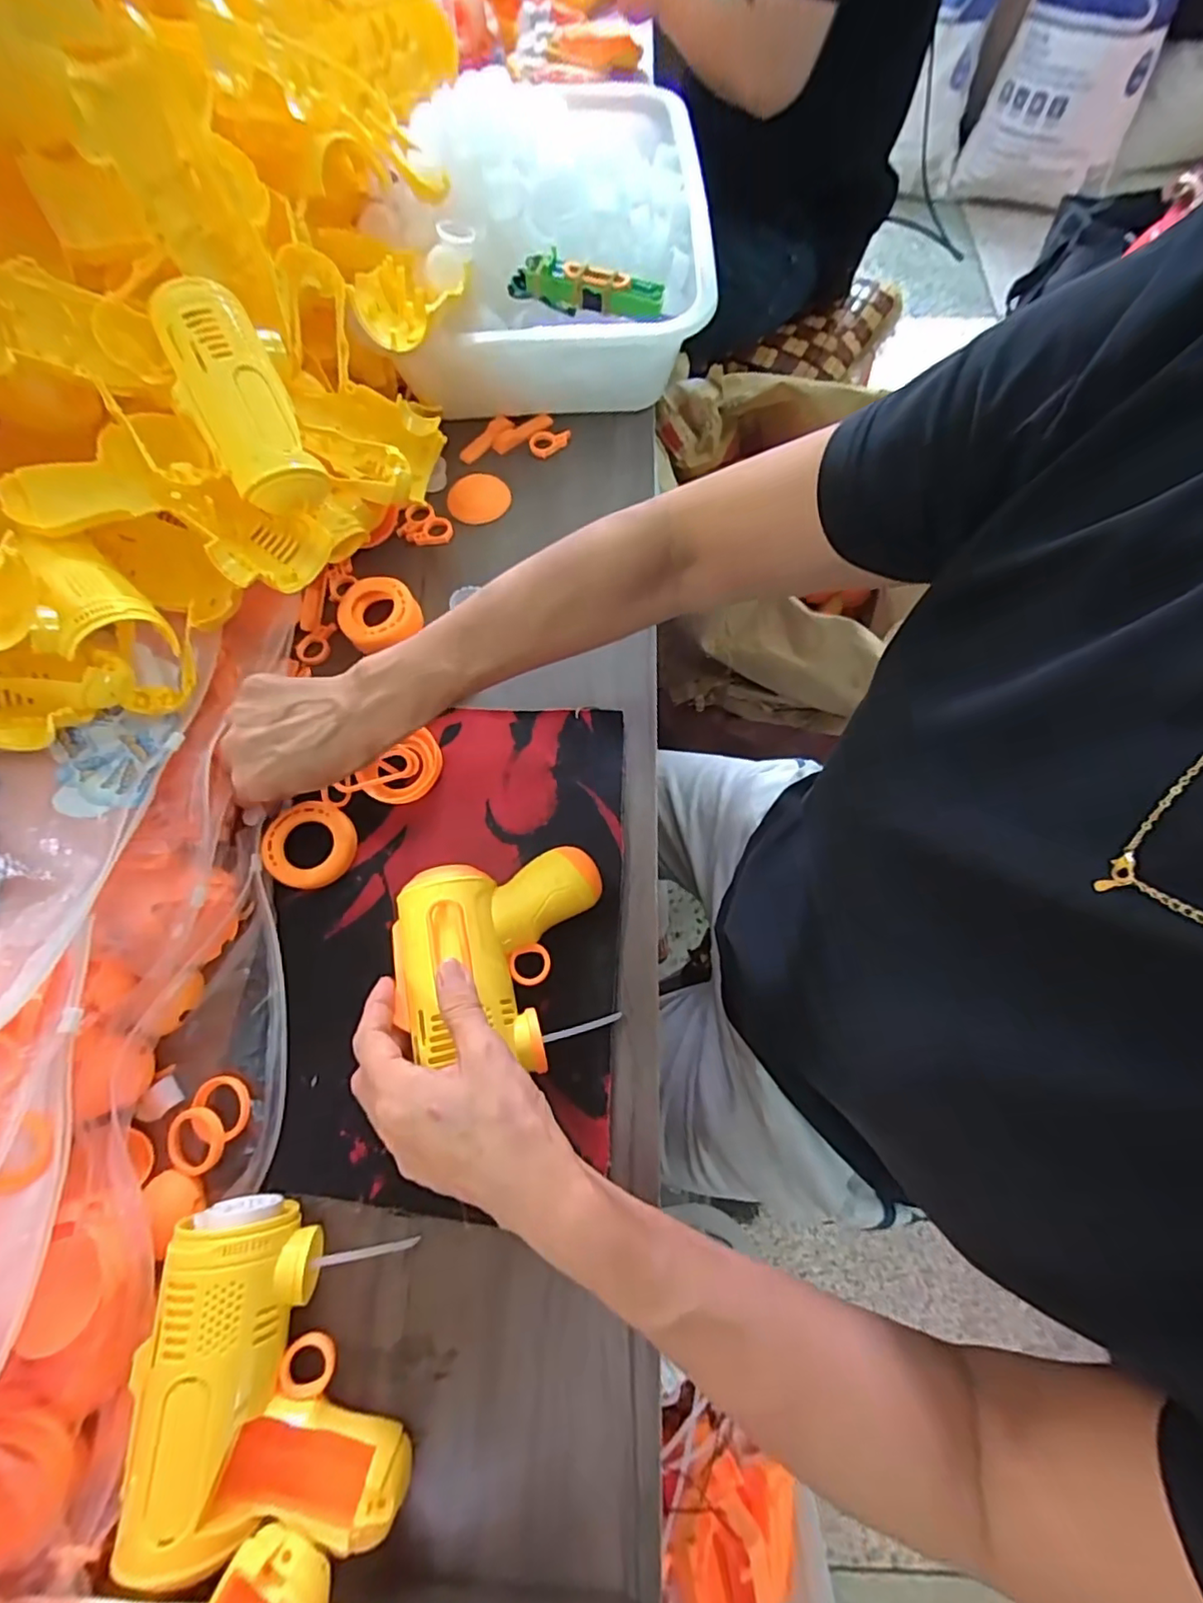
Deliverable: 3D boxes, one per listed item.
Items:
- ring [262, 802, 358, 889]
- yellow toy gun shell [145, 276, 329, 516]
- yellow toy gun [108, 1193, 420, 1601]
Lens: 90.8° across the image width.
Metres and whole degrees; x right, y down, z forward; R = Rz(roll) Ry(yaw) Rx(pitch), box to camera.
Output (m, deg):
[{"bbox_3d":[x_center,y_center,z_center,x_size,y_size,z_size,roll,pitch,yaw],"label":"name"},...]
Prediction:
[{"bbox_3d":[-0.196,0.029,0.401,0.057,0.014,0.057,0,69,1],"label":"ring"},{"bbox_3d":[-0.227,-0.255,0.377,0.064,0.036,0.132,-24,98,-8],"label":"yellow toy gun shell"},{"bbox_3d":[-0.155,0.268,0.282,0.121,0.047,0.131,-2,69,0],"label":"yellow toy gun"}]

